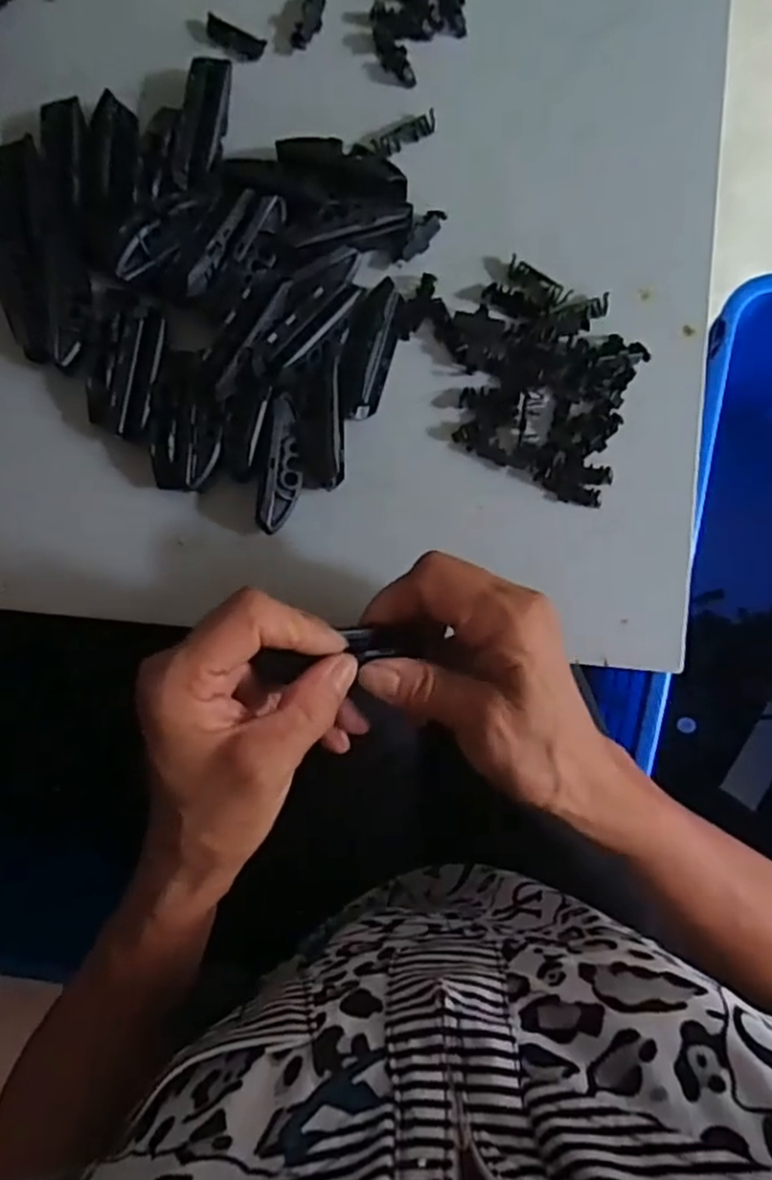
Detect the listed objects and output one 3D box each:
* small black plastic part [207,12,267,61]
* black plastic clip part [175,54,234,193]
[{"bbox_3d":[-0.083,-0.298,0.383,0.035,0.004,0.013,27,90,4],"label":"small black plastic part"},{"bbox_3d":[-0.096,-0.245,0.376,0.021,0.017,0.067,9,88,4],"label":"black plastic clip part"}]

